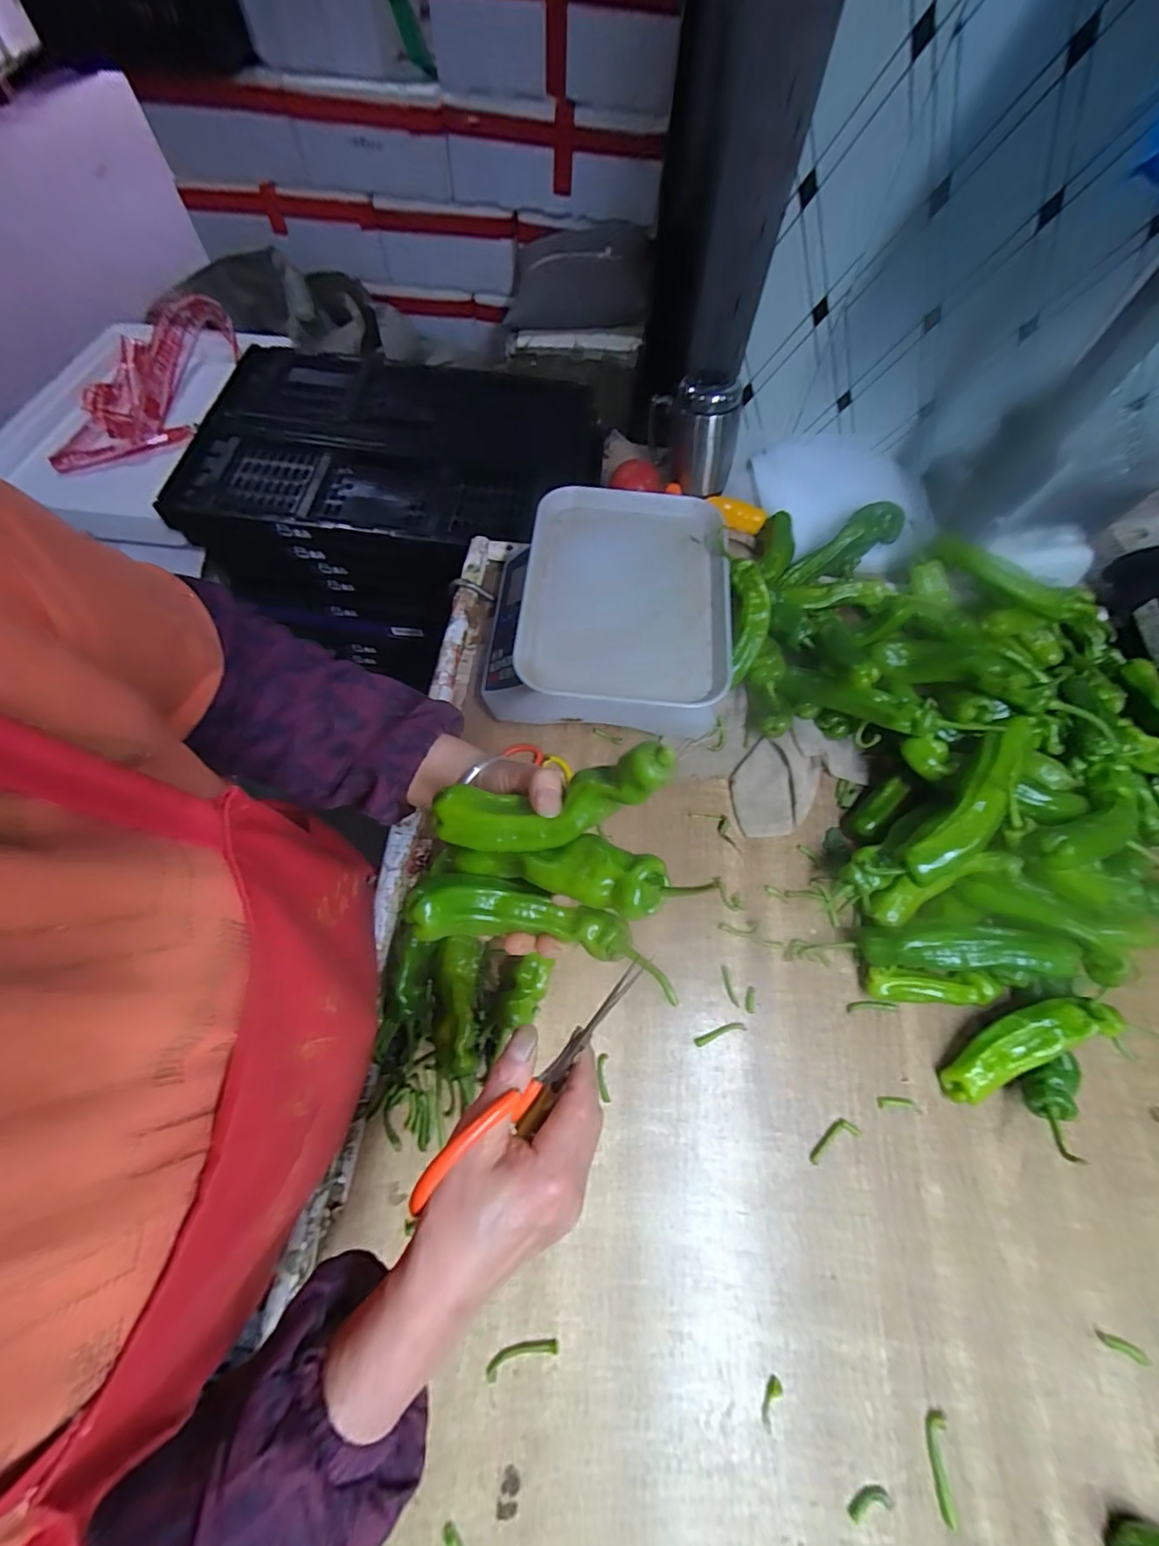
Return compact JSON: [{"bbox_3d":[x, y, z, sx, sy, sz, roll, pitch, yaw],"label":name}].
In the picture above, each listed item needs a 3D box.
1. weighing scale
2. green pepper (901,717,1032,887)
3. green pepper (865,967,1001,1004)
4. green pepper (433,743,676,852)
[{"bbox_3d":[0.029,-0.183,0.607,0.254,0.106,0.272,4,67,0],"label":"weighing scale"},{"bbox_3d":[0.352,0.025,0.466,0.042,0.028,0.176,36,83,12],"label":"green pepper"},{"bbox_3d":[0.328,0.201,0.495,0.109,0.034,0.029,2,67,-1],"label":"green pepper"},{"bbox_3d":[-0.013,0.017,0.296,0.136,0.034,0.038,-16,67,15],"label":"green pepper"}]

